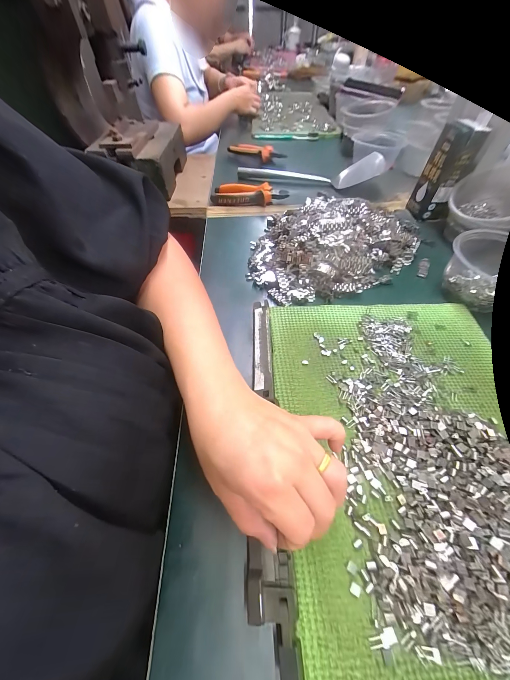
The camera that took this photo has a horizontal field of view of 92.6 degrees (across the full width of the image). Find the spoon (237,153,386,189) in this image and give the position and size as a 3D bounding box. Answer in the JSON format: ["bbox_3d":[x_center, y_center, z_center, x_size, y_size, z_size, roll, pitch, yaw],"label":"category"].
[{"bbox_3d":[0.127,-0.385,0.548,0.331,0.069,0.050,-1,55,-1],"label":"spoon"}]

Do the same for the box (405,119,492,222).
[{"bbox_3d":[0.324,-0.283,0.417,0.046,0.137,0.062,-6,55,-6],"label":"box"}]

